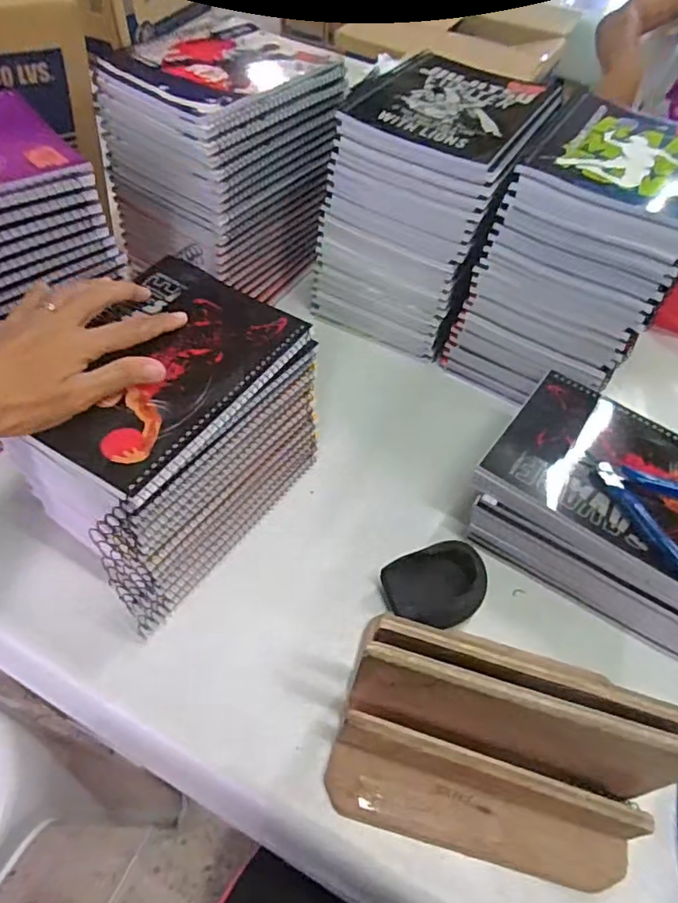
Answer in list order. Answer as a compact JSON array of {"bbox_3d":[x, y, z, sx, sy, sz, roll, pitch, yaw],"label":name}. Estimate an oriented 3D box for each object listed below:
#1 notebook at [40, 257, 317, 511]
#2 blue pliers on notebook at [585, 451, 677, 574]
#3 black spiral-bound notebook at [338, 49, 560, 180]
[{"bbox_3d":[-0.127,-0.064,0.408,0.135,0.013,0.189,28,55,16],"label":"notebook"},{"bbox_3d":[0.275,0.044,0.461,0.094,0.018,0.121,-16,56,-17],"label":"blue pliers on notebook"},{"bbox_3d":[0.112,-0.337,0.554,0.164,0.016,0.188,28,55,15],"label":"black spiral-bound notebook"}]

